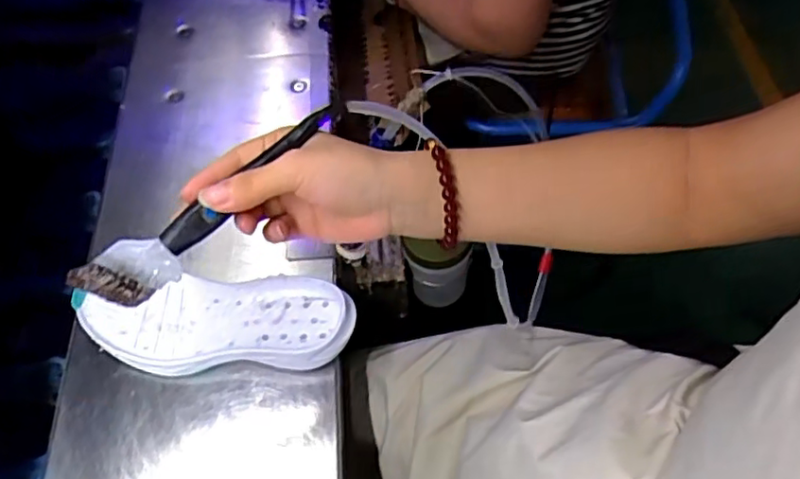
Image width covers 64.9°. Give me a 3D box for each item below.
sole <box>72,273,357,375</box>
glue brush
[{"bbox_3d":[-0.158,0.070,0.543,0.225,0.047,0.088,-1,64,-4],"label":"sole"},{"bbox_3d":[-0.102,-0.022,0.353,0.174,0.019,0.031,-39,71,-5],"label":"glue brush"}]

